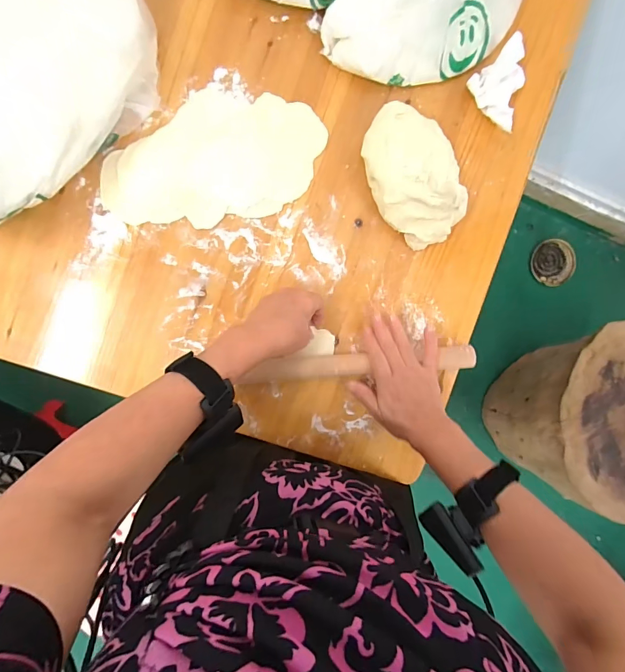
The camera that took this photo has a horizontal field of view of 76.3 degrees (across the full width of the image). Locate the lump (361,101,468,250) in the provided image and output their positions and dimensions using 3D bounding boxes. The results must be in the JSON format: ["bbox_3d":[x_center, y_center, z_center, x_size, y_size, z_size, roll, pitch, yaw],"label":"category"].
[{"bbox_3d":[0.117,-0.185,0.458,0.099,0.065,0.162,-27,95,-3],"label":"lump"}]

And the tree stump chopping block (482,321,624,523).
[{"bbox_3d":[0.766,0.222,1.107,0.454,0.394,0.426,35,91,-5],"label":"tree stump chopping block"}]

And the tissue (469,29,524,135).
[{"bbox_3d":[0.230,-0.294,0.472,0.066,0.040,0.075,-42,96,-1],"label":"tissue"}]

